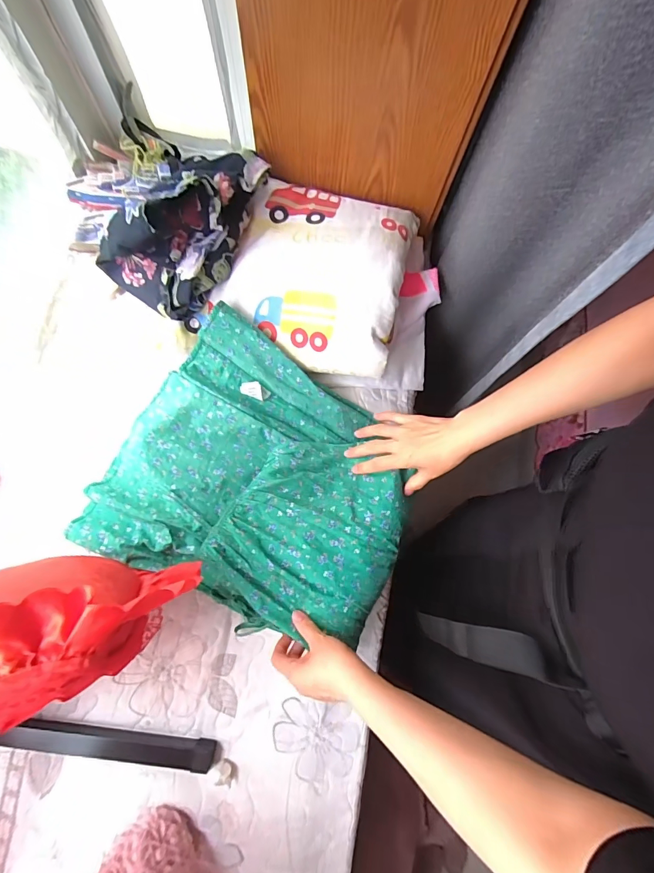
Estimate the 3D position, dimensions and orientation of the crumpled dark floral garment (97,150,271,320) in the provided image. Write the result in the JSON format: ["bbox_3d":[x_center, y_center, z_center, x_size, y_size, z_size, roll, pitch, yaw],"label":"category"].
[{"bbox_3d":[-0.186,-0.302,0.582,0.166,0.097,0.264,43,81,8],"label":"crumpled dark floral garment"}]

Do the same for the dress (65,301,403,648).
[{"bbox_3d":[-0.092,0.065,0.565,0.405,0.077,0.341,29,80,6],"label":"dress"}]

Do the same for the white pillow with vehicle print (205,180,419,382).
[{"bbox_3d":[-0.012,-0.246,0.598,0.246,0.052,0.277,14,78,3],"label":"white pillow with vehicle print"}]

